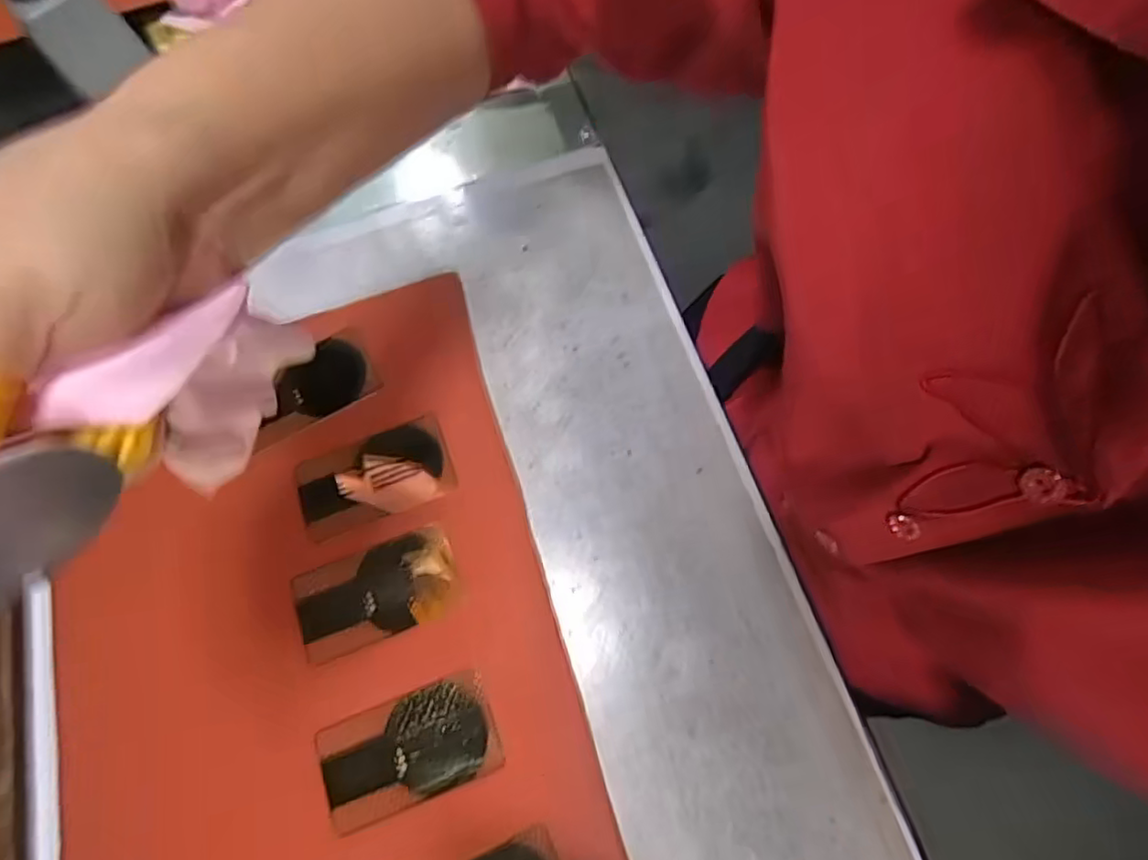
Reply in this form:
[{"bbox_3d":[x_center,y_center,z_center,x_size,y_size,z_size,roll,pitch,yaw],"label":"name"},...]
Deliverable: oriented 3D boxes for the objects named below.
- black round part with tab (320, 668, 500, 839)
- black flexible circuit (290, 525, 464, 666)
[{"bbox_3d":[-0.081,0.155,0.312,0.085,0.004,0.048,-21,71,-6],"label":"black round part with tab"},{"bbox_3d":[-0.104,0.085,0.337,0.085,0.004,0.048,-19,70,-5],"label":"black flexible circuit"}]

